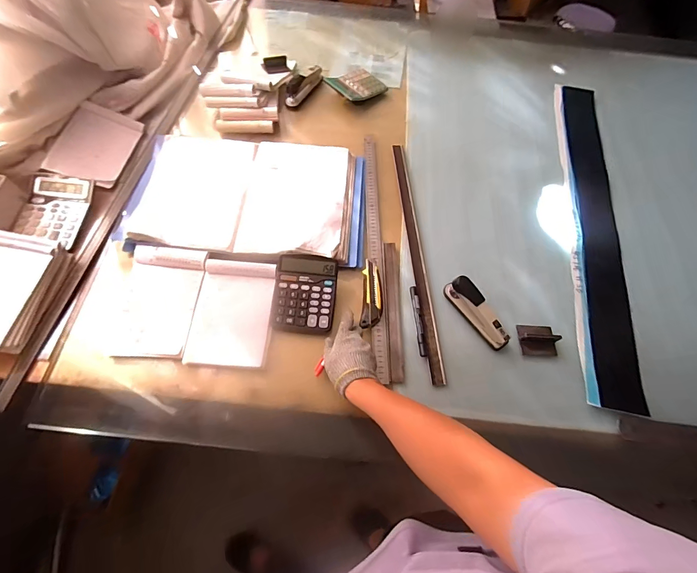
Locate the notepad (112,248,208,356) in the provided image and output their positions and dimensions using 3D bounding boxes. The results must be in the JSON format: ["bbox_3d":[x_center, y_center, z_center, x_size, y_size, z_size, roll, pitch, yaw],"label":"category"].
[{"bbox_3d":[-0.350,0.025,0.654,0.132,0.007,0.210,2,67,1],"label":"notepad"}]

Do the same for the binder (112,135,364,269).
[{"bbox_3d":[-0.218,-0.197,0.771,0.488,0.046,0.309,5,64,2],"label":"binder"}]

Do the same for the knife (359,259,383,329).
[{"bbox_3d":[0.046,0.012,0.681,0.040,0.017,0.142,3,62,1],"label":"knife"}]

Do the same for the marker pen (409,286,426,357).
[{"bbox_3d":[0.133,0.065,0.675,0.015,0.012,0.137,-2,64,-2],"label":"marker pen"}]

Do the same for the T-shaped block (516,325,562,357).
[{"bbox_3d":[0.362,0.100,0.676,0.084,0.028,0.060,0,64,-1],"label":"T-shaped block"}]

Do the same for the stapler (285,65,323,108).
[{"bbox_3d":[-0.118,-0.534,0.935,0.039,0.049,0.137,36,69,15],"label":"stapler"}]

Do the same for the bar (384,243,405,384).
[{"bbox_3d":[0.087,0.040,0.688,0.028,0.007,0.282,1,64,0],"label":"bar"}]

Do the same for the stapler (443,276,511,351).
[{"bbox_3d":[0.246,0.048,0.672,0.036,0.056,0.151,-33,69,-16],"label":"stapler"}]

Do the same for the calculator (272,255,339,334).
[{"bbox_3d":[-0.082,0.011,0.671,0.118,0.037,0.147,1,64,0],"label":"calculator"}]

